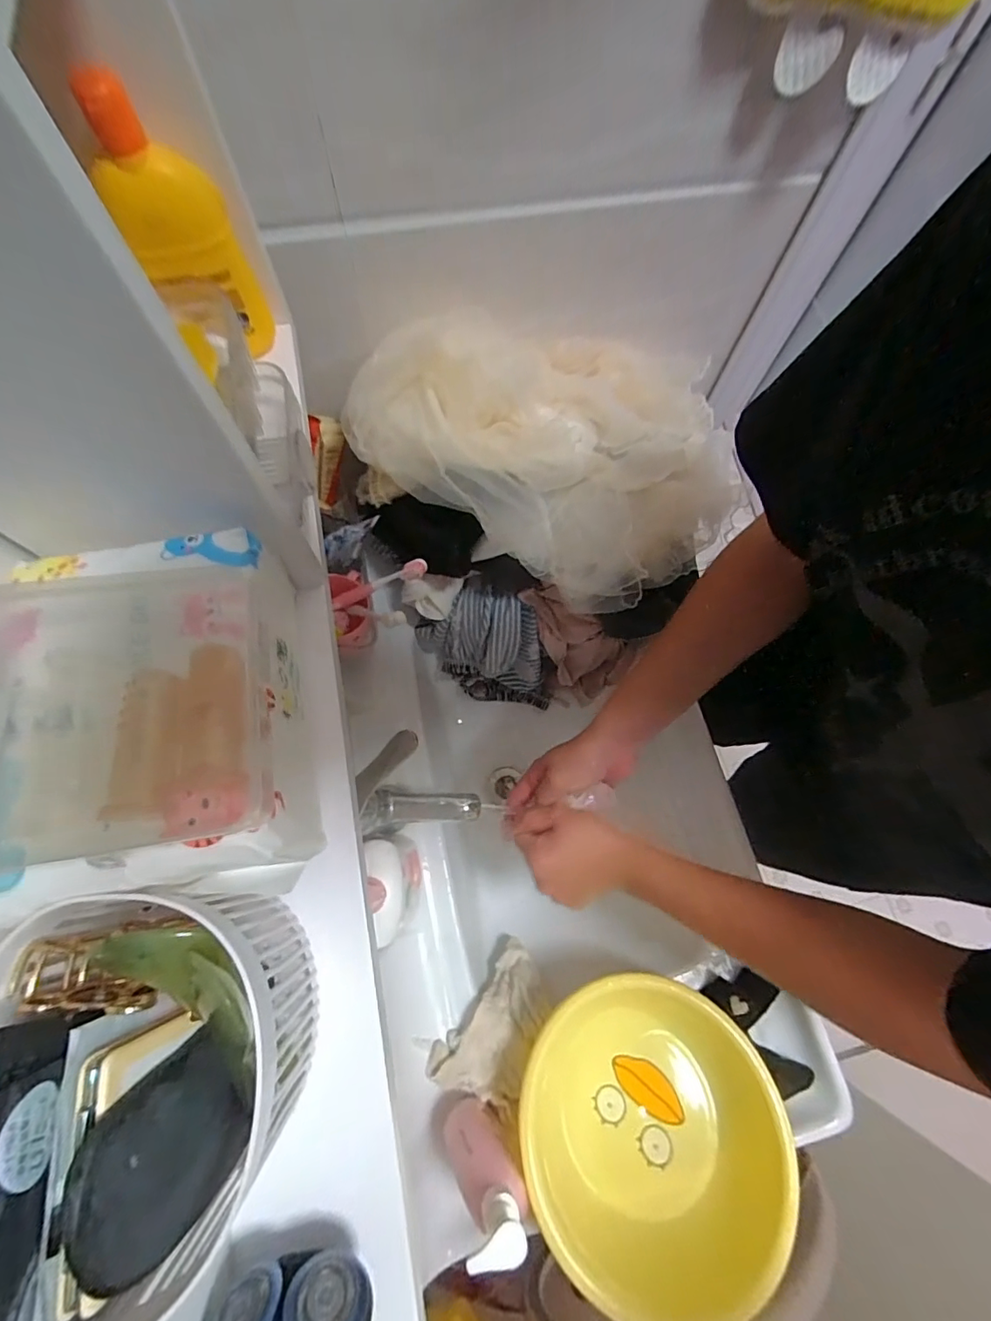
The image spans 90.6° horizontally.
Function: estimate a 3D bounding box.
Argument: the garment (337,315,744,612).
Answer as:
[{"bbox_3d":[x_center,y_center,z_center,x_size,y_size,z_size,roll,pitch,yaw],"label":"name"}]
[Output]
[{"bbox_3d":[0.085,-0.243,0.524,0.366,0.158,0.307,29,73,8],"label":"garment"}]

